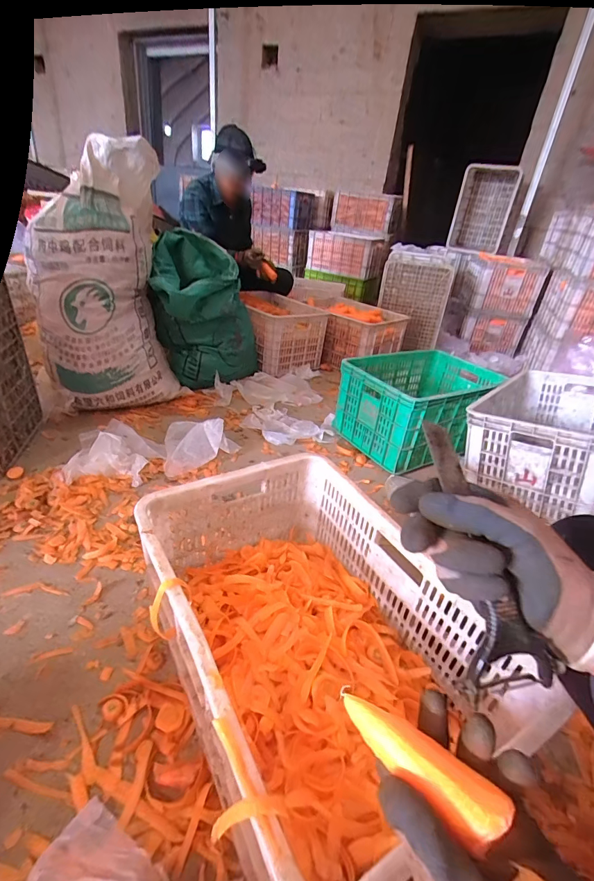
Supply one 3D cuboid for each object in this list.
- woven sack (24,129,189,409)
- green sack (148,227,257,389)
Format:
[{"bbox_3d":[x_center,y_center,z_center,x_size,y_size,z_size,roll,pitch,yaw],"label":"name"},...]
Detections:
[{"bbox_3d":[-0.609,-0.474,1.236,0.393,0.770,0.232,-10,35,-25],"label":"woven sack"},{"bbox_3d":[-0.337,-0.480,1.496,0.389,0.476,0.327,0,32,-11],"label":"green sack"}]

